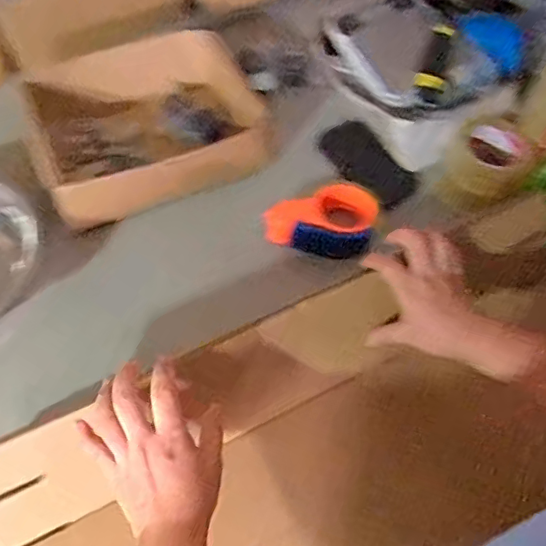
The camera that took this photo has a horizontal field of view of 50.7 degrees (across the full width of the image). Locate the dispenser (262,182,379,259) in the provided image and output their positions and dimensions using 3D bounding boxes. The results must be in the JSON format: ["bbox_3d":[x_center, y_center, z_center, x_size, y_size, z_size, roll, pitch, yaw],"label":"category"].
[{"bbox_3d":[0.068,-0.073,0.768,0.147,0.056,0.108,7,58,3],"label":"dispenser"}]

